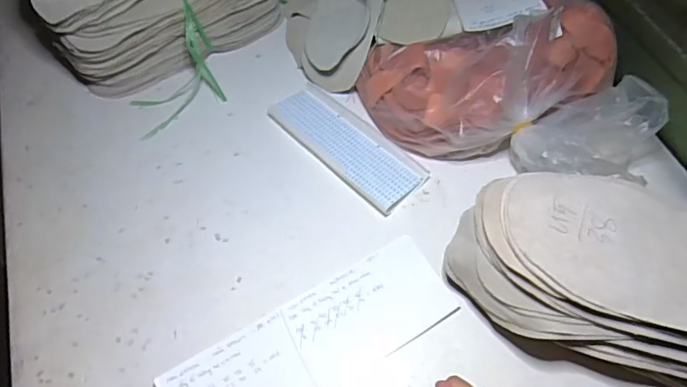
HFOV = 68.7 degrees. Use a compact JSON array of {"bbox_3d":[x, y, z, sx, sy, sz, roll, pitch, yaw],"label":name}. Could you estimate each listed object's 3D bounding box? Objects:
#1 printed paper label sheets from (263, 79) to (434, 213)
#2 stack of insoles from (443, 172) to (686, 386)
[{"bbox_3d":[0.002,-0.063,0.605,0.076,0.014,0.205,-40,66,-18],"label":"printed paper label sheets"},{"bbox_3d":[0.268,0.083,0.452,0.328,0.109,0.144,16,62,12],"label":"stack of insoles"}]

